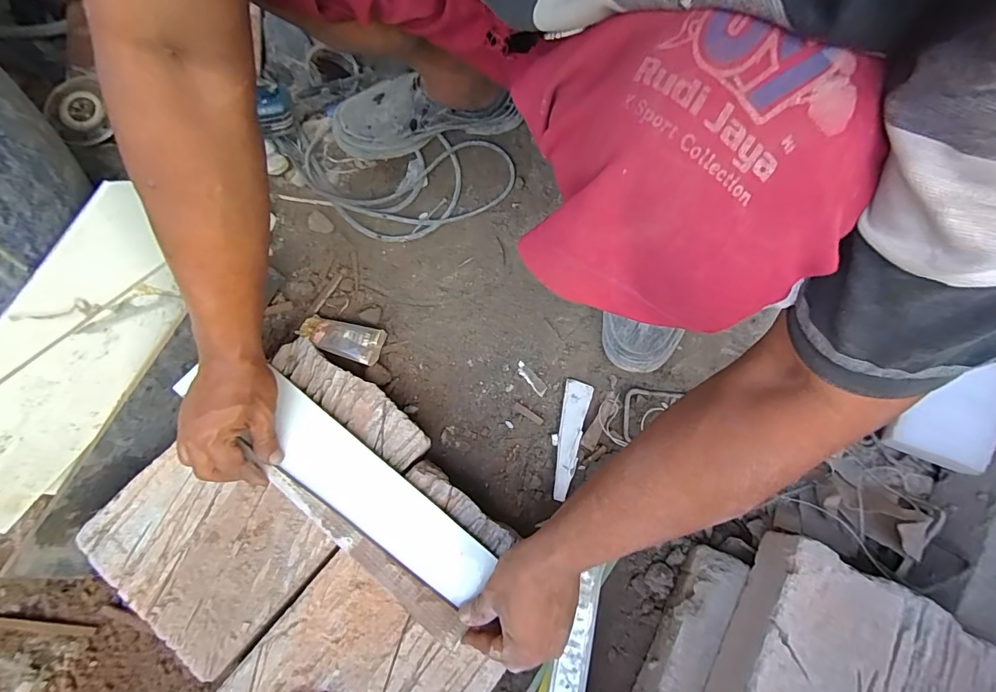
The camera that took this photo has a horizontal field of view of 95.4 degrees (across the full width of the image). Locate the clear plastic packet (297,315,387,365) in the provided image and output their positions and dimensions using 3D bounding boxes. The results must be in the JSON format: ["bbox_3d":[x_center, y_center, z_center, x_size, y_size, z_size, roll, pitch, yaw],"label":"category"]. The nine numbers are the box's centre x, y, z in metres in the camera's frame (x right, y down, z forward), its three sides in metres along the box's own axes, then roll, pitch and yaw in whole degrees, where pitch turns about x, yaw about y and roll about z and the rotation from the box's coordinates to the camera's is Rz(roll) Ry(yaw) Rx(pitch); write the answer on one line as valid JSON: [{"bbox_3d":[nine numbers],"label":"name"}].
[{"bbox_3d":[-0.200,-0.008,0.575,0.103,0.034,0.047,13,71,2],"label":"clear plastic packet"}]

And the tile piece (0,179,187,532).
[{"bbox_3d":[-0.423,0.009,0.448,0.009,0.127,0.316,10,68,24],"label":"tile piece"}]

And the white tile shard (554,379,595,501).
[{"bbox_3d":[0.087,0.113,0.560,0.033,0.005,0.145,16,71,3],"label":"white tile shard"}]

